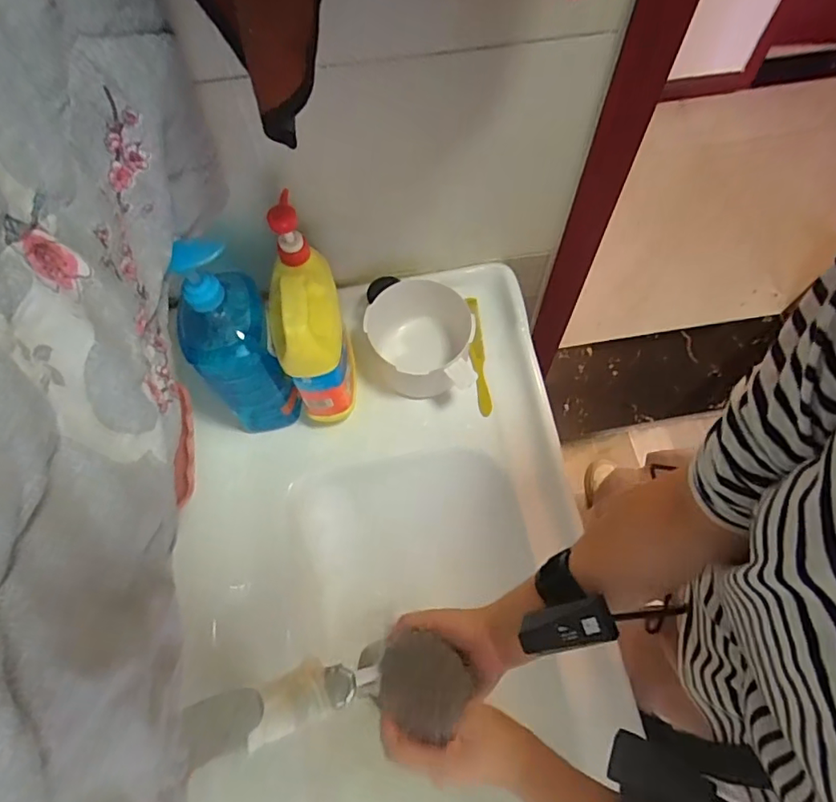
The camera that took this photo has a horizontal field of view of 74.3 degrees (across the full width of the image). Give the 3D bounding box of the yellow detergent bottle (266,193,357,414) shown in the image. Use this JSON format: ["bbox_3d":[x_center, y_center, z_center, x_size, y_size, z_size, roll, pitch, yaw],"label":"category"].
[{"bbox_3d":[-0.115,-0.090,0.617,0.065,0.209,0.155,-8,65,-2],"label":"yellow detergent bottle"}]

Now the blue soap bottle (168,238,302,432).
[{"bbox_3d":[-0.194,-0.057,0.600,0.080,0.272,0.083,-1,65,1],"label":"blue soap bottle"}]

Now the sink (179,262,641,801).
[{"bbox_3d":[-0.011,0.316,0.582,0.439,0.149,0.978,-9,65,-3],"label":"sink"}]

